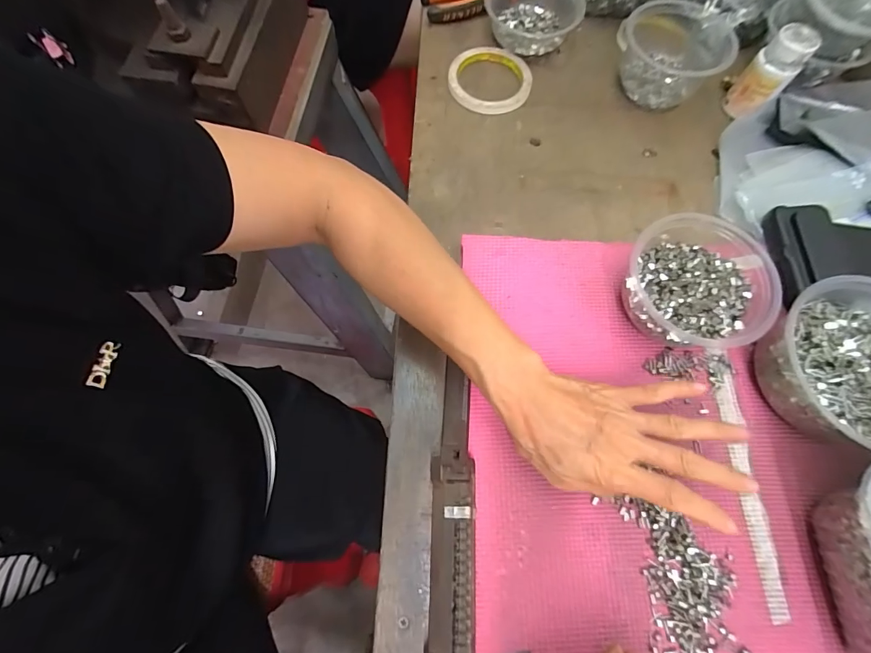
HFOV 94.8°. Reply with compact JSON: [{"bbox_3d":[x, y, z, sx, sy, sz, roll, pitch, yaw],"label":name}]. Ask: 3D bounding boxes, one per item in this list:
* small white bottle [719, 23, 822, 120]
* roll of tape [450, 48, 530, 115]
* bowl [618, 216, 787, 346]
[{"bbox_3d":[0.359,-0.272,0.432,0.045,0.073,0.046,38,74,14],"label":"small white bottle"},{"bbox_3d":[0.065,-0.295,0.478,0.096,0.015,0.092,0,69,1],"label":"roll of tape"},{"bbox_3d":[0.221,-0.034,0.347,0.106,0.065,0.114,1,71,-2],"label":"bowl"}]

